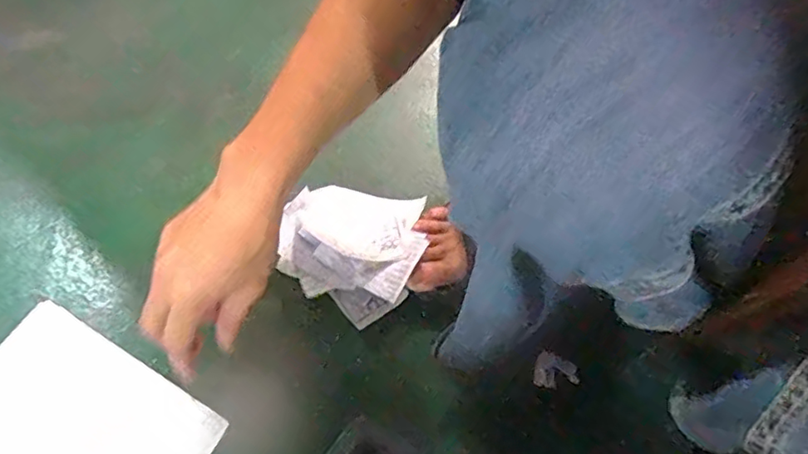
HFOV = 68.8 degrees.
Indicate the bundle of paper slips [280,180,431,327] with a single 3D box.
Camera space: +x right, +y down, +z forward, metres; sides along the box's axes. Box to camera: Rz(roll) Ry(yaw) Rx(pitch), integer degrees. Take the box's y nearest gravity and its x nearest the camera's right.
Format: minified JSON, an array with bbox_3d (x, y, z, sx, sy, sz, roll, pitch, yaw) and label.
[{"bbox_3d":[-0.050,0.020,0.549,0.131,0.065,0.127,3,63,-1],"label":"bundle of paper slips"}]

